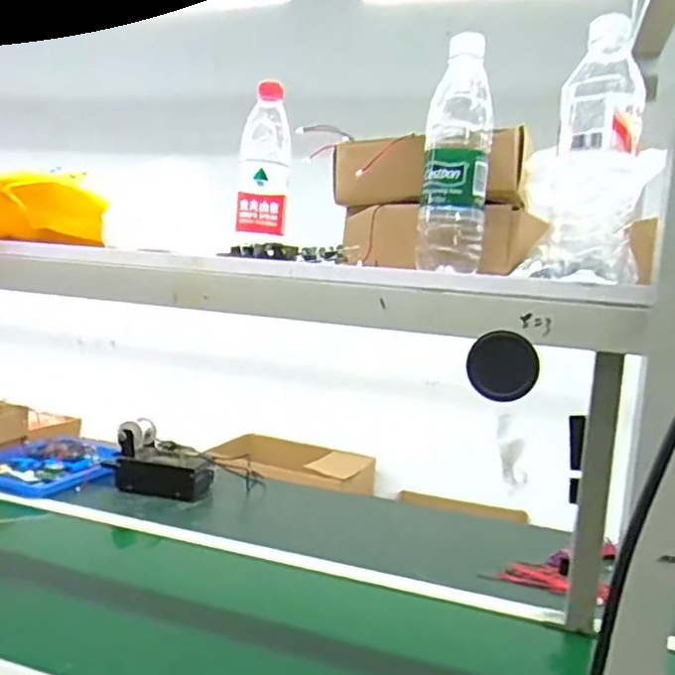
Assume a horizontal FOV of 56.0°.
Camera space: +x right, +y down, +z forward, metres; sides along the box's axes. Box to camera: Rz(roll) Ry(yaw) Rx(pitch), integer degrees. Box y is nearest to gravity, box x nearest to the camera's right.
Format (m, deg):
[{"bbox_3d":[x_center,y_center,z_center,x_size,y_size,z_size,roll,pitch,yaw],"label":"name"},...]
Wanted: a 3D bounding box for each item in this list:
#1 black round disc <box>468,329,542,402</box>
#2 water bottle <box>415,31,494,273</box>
[{"bbox_3d":[0.148,0.026,0.566,0.060,0.059,0.019,6,5,9],"label":"black round disc"},{"bbox_3d":[0.117,-0.178,0.618,0.064,0.216,0.054,6,5,9],"label":"water bottle"}]

